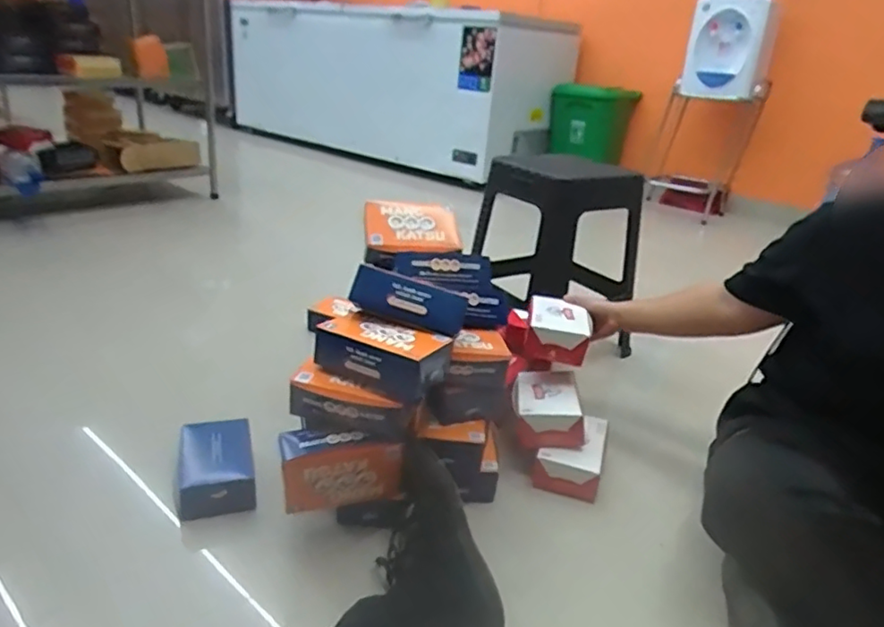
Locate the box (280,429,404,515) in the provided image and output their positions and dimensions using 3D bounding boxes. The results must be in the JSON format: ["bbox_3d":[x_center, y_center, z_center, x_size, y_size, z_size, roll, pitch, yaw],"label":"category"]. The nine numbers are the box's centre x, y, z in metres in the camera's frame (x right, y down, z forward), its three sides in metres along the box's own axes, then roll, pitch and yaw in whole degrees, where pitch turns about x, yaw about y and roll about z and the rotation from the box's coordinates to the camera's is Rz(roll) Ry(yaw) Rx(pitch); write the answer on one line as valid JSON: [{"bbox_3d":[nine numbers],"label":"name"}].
[{"bbox_3d":[-0.149,0.238,0.914,0.180,0.126,0.053,-2,25,-15],"label":"box"}]

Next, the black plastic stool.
[{"bbox_3d":[0.305,-0.208,1.569,0.321,0.359,0.327,-10,28,-30],"label":"black plastic stool"}]

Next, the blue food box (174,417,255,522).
[{"bbox_3d":[-0.379,0.253,1.015,0.117,0.070,0.176,-4,26,-20],"label":"blue food box"}]

